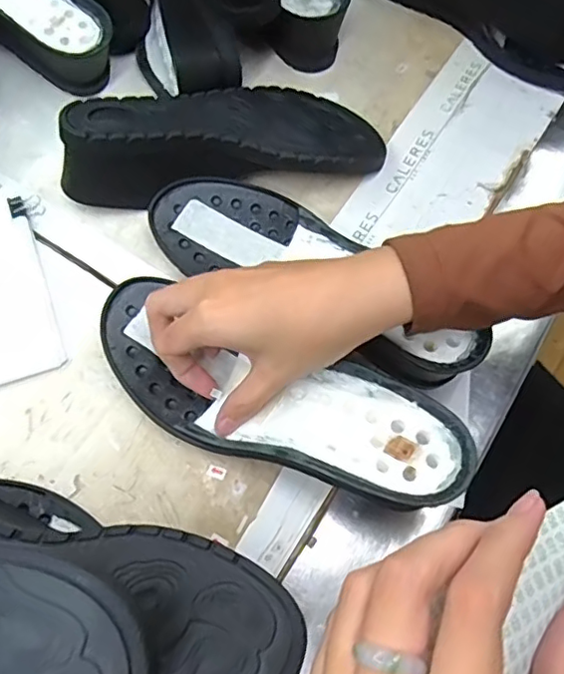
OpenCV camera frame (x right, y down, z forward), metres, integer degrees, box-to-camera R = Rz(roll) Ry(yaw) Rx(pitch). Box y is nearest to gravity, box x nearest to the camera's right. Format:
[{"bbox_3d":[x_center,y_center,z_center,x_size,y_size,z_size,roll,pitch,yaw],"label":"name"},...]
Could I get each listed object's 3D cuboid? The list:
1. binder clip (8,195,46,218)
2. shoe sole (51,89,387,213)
[{"bbox_3d":[-0.200,-0.104,0.456,0.024,0.008,0.022,-20,69,-10],"label":"binder clip"},{"bbox_3d":[-0.044,-0.155,0.451,0.240,0.061,0.089,-8,67,-5],"label":"shoe sole"}]

